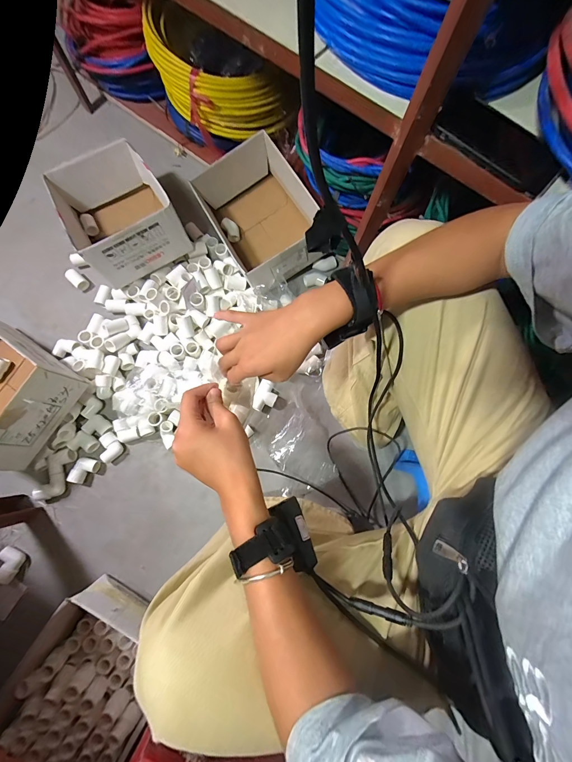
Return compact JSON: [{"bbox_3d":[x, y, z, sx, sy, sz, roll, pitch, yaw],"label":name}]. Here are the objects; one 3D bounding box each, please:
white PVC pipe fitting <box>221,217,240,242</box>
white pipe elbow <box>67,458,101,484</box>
[{"bbox_3d":[-0.144,-0.398,0.824,0.034,0.034,0.056,-33,79,-9],"label":"white PVC pipe fitting"},{"bbox_3d":[-0.436,0.195,0.682,0.047,0.023,0.056,23,76,4],"label":"white pipe elbow"}]

